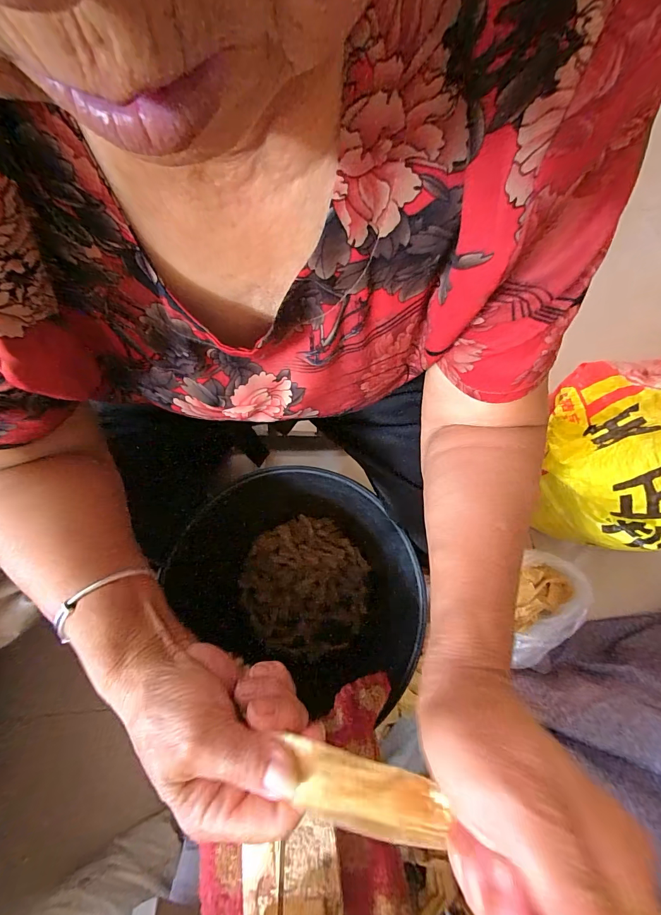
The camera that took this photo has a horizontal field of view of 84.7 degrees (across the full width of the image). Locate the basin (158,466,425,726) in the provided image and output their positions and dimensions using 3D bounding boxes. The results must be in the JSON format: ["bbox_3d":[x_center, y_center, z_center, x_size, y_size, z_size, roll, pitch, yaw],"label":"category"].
[{"bbox_3d":[-0.048,0.202,0.562,0.295,0.356,0.274,0,70,-1],"label":"basin"}]

